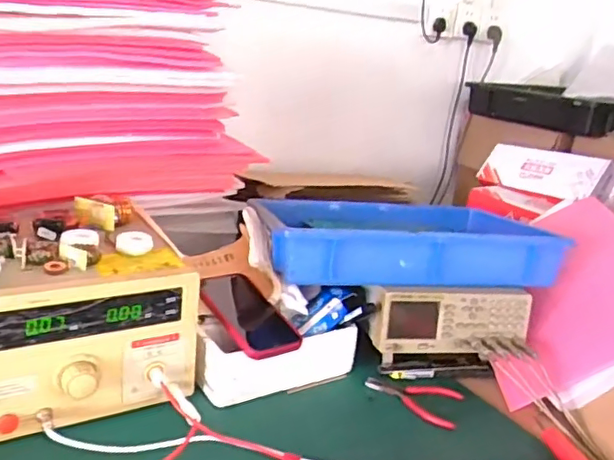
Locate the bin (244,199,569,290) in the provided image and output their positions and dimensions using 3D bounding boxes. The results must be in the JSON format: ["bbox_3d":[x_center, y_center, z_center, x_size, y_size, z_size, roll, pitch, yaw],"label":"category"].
[{"bbox_3d":[0.134,0.012,0.911,0.405,0.101,0.279,2,18,-13],"label":"bin"}]

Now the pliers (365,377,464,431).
[{"bbox_3d":[0.136,0.218,0.772,0.123,0.019,0.065,13,19,21],"label":"pliers"}]

